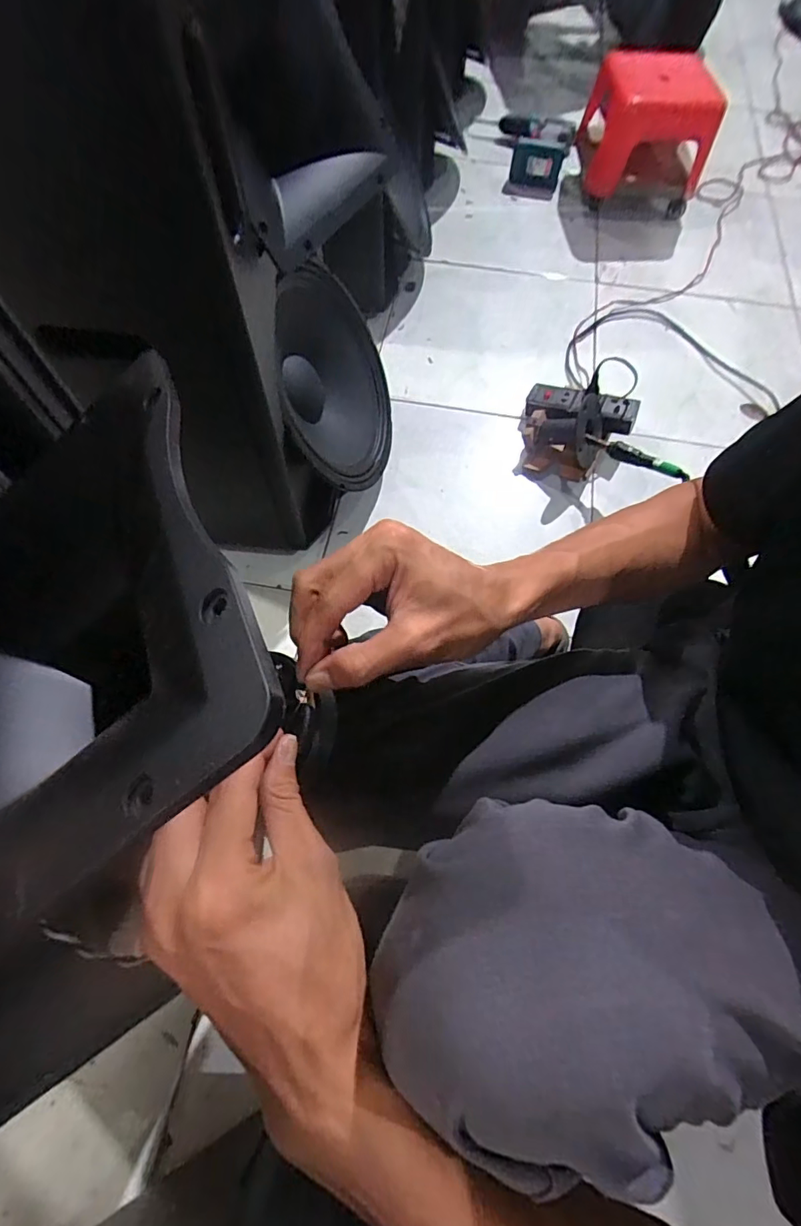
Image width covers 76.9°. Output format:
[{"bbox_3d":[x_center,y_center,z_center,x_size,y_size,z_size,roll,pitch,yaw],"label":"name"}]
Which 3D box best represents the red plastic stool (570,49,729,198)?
[{"bbox_3d":[0.549,-1.120,1.131,0.247,0.181,0.297,3,66,0],"label":"red plastic stool"}]

